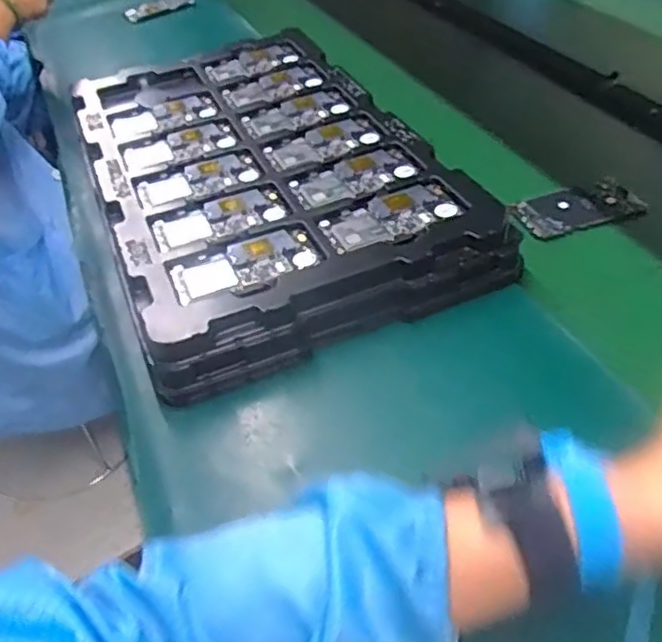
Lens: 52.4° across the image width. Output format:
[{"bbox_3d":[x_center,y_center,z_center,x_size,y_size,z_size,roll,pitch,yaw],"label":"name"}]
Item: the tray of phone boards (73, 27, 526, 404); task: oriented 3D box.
[{"bbox_3d":[-0.094,-0.180,0.742,0.345,0.044,0.584,-19,45,-13],"label":"tray of phone boards"}]

